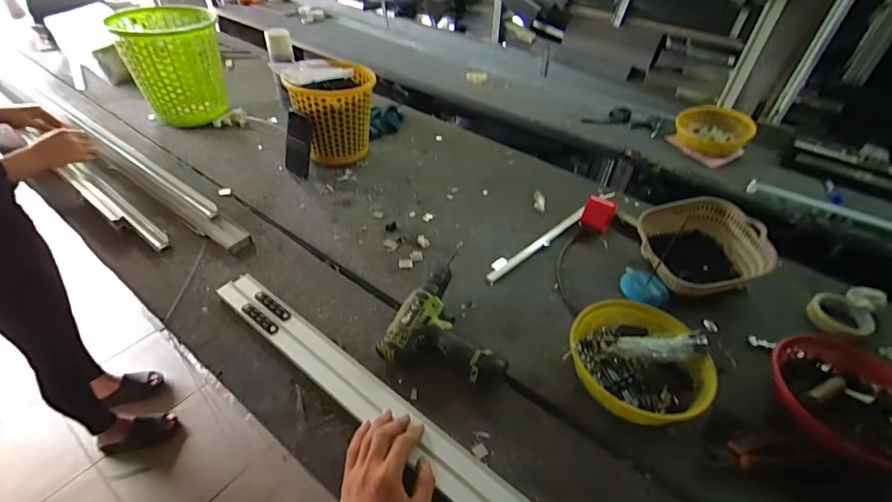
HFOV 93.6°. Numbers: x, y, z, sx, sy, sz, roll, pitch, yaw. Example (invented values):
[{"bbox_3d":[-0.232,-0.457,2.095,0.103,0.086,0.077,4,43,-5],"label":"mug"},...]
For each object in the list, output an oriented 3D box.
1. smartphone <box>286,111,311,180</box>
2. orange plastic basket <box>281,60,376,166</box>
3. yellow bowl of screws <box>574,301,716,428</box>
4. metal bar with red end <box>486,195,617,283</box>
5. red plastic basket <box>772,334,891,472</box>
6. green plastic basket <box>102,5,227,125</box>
[{"bbox_3d":[-0.347,-0.249,0.981,0.072,0.138,0.012,24,26,19],"label":"smartphone"},{"bbox_3d":[-0.266,-0.327,1.024,0.188,0.197,0.190,-1,41,-5],"label":"orange plastic basket"},{"bbox_3d":[0.271,0.165,0.608,0.184,0.070,0.178,2,41,-2],"label":"yellow bowl of screws"},{"bbox_3d":[0.211,-0.031,0.833,0.336,0.057,0.065,-24,48,-28],"label":"metal bar with red end"},{"bbox_3d":[0.538,0.204,0.576,0.187,0.057,0.204,16,43,14],"label":"red plastic basket"},{"bbox_3d":[-0.730,-0.503,1.151,0.226,0.251,0.227,-23,47,-27],"label":"green plastic basket"}]

